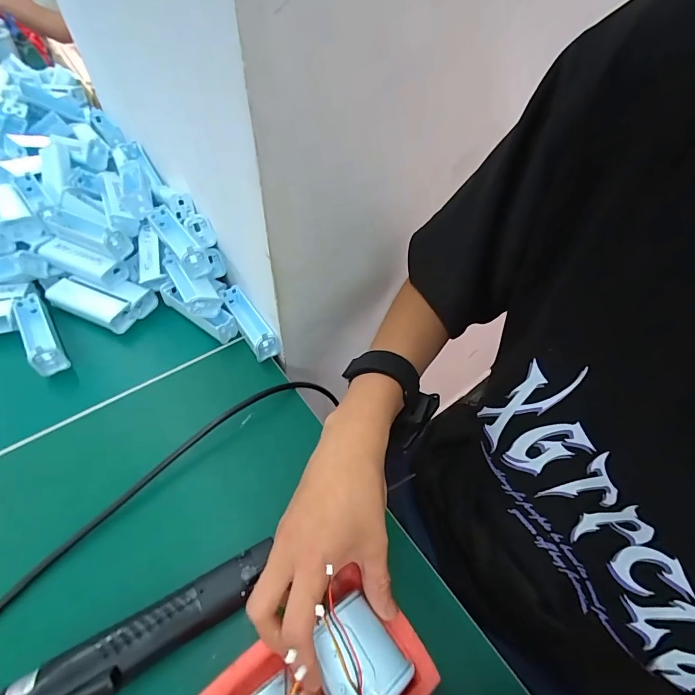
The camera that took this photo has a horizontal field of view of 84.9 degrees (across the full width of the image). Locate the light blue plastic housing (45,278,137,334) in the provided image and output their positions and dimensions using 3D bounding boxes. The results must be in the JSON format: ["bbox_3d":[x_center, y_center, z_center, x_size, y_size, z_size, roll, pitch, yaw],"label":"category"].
[{"bbox_3d":[-0.309,-0.051,0.456,0.103,0.024,0.033,21,54,12],"label":"light blue plastic housing"}]

